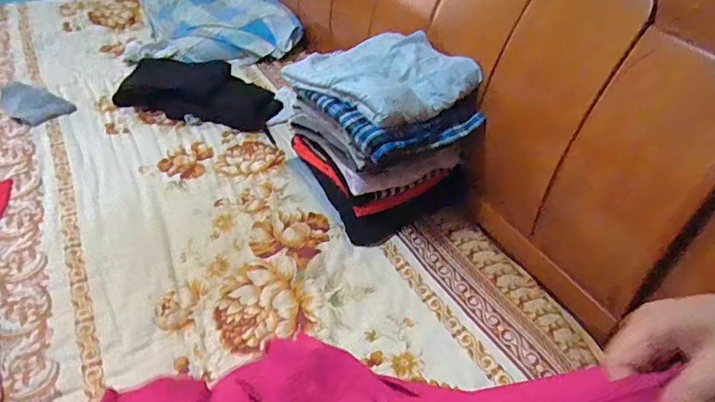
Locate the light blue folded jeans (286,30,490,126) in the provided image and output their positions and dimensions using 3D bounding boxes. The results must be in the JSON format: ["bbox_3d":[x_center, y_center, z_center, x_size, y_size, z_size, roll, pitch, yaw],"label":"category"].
[{"bbox_3d":[0.035,-0.215,0.804,0.207,0.060,0.261,-26,49,-29],"label":"light blue folded jeans"}]

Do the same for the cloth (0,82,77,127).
[{"bbox_3d":[-0.682,-0.206,1.035,0.123,0.064,0.072,2,41,-1],"label":"cloth"}]

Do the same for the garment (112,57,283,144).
[{"bbox_3d":[-0.355,-0.253,1.133,0.393,0.044,0.222,9,42,7],"label":"garment"}]

